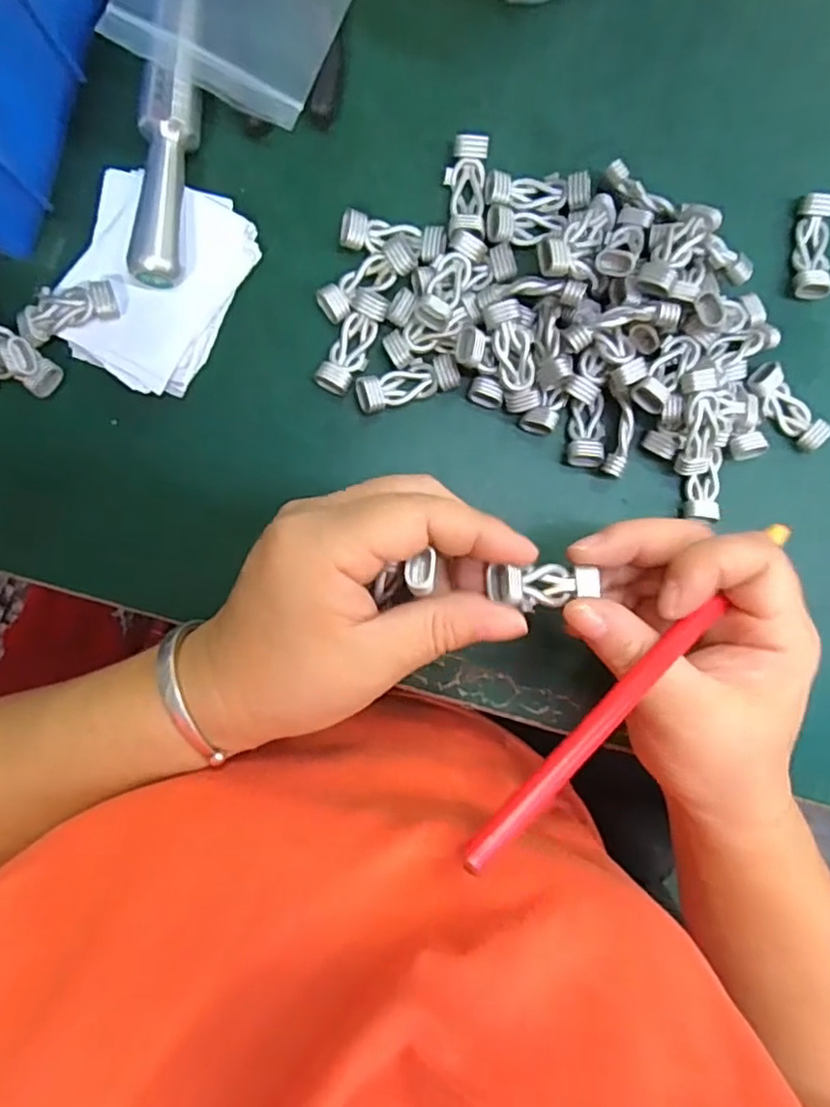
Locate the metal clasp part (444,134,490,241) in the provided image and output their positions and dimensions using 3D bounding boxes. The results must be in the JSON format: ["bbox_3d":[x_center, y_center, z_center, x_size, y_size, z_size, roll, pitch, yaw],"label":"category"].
[{"bbox_3d":[0.022,-0.158,0.278,0.017,0.010,0.044,3,92,-3],"label":"metal clasp part"}]

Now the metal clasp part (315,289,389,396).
[{"bbox_3d":[-0.027,-0.092,0.280,0.016,0.006,0.046,25,90,-4],"label":"metal clasp part"}]

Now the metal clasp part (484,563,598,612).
[{"bbox_3d":[0.044,0.012,0.223,0.041,0.010,0.015,2,92,-30],"label":"metal clasp part"}]

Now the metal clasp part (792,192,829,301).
[{"bbox_3d":[0.180,-0.138,0.288,0.015,0.010,0.046,4,91,-3],"label":"metal clasp part"}]

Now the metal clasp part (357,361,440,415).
[{"bbox_3d":[-0.008,-0.073,0.281,0.035,0.008,0.015,-19,93,-2],"label":"metal clasp part"}]

